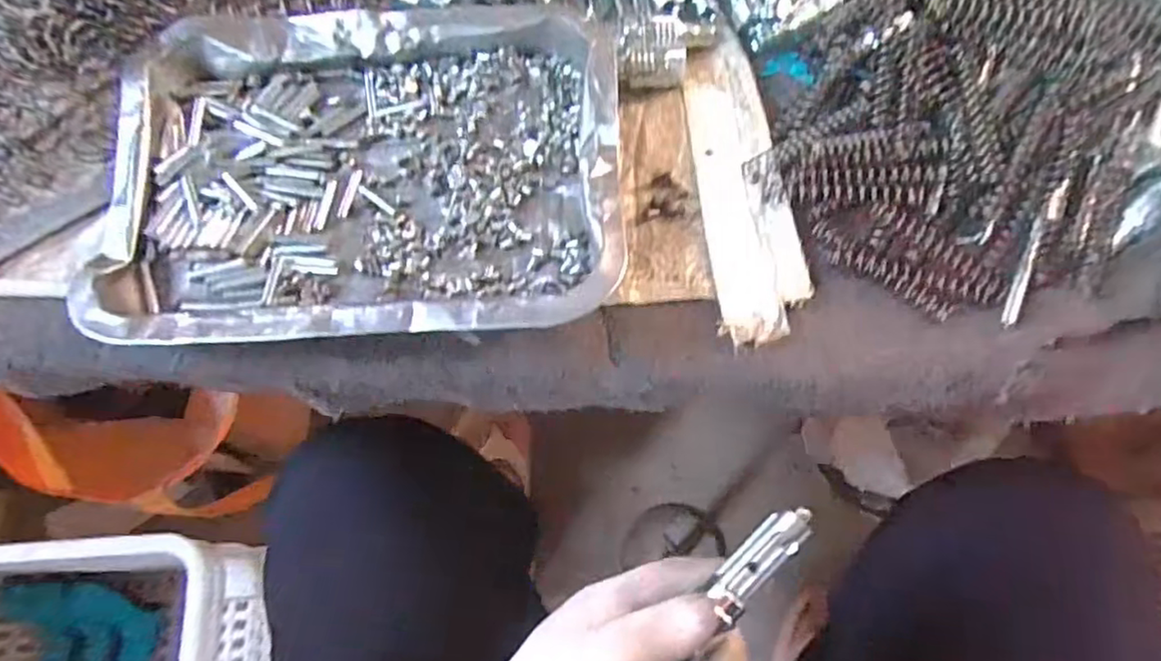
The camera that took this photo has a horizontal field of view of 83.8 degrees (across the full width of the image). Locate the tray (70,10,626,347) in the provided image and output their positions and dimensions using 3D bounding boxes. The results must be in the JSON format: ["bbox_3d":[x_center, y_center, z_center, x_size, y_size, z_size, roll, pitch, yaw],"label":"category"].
[{"bbox_3d":[-0.109,-0.083,0.320,0.255,0.033,0.187,-1,73,0],"label":"tray"}]

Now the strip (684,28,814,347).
[{"bbox_3d":[0.085,-0.080,0.338,0.045,0.017,0.179,-3,71,-1],"label":"strip"}]

